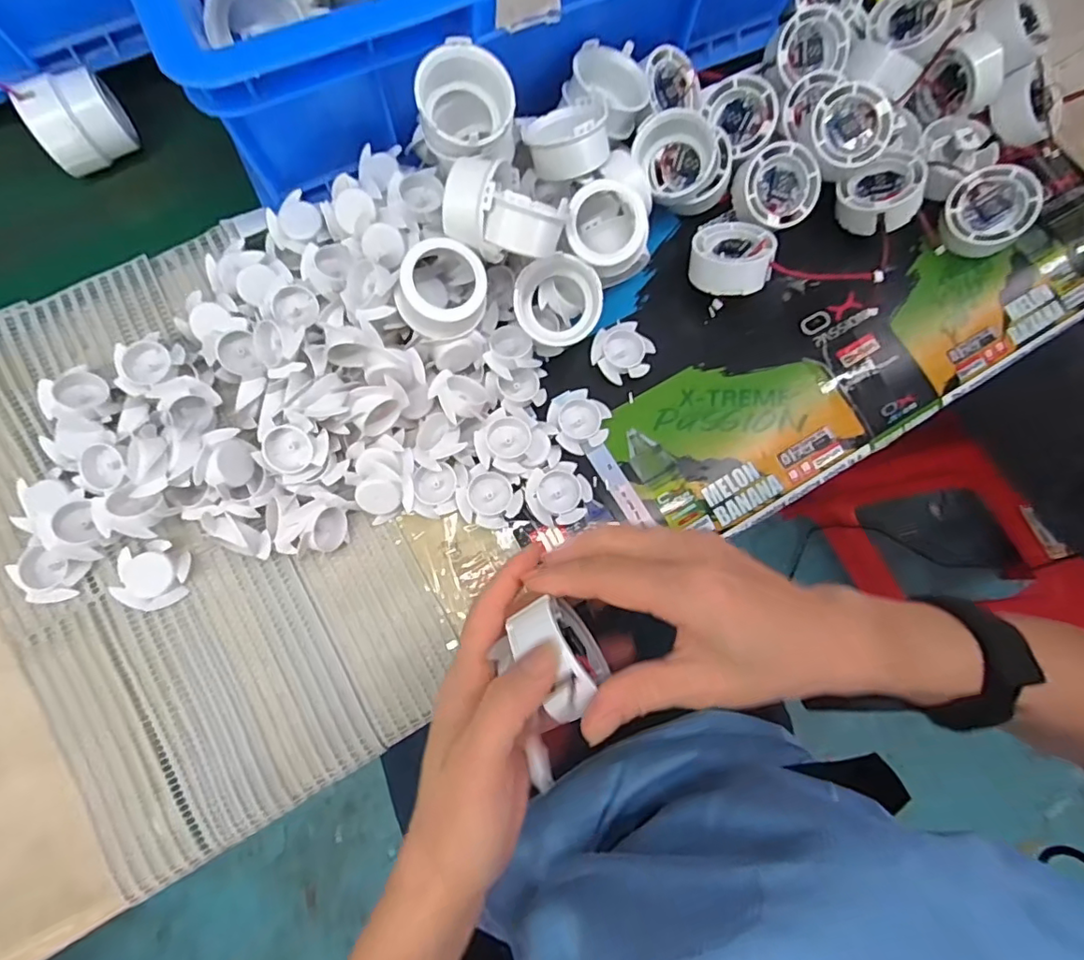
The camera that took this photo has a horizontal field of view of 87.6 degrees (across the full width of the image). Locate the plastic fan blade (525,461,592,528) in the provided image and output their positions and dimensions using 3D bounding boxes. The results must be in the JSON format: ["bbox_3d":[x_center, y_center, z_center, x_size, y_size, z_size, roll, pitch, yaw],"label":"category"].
[{"bbox_3d":[0.011,0.009,0.359,0.040,0.011,0.037,0,77,-2],"label":"plastic fan blade"}]

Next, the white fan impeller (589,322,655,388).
[{"bbox_3d":[0.054,-0.086,0.385,0.036,0.014,0.038,-33,80,-8],"label":"white fan impeller"}]

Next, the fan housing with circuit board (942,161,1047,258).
[{"bbox_3d":[0.316,-0.190,0.401,0.054,0.023,0.055,-19,86,28],"label":"fan housing with circuit board"}]

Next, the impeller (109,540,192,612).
[{"bbox_3d":[-0.232,0.058,0.337,0.038,0.015,0.039,-5,77,-3],"label":"impeller"}]

